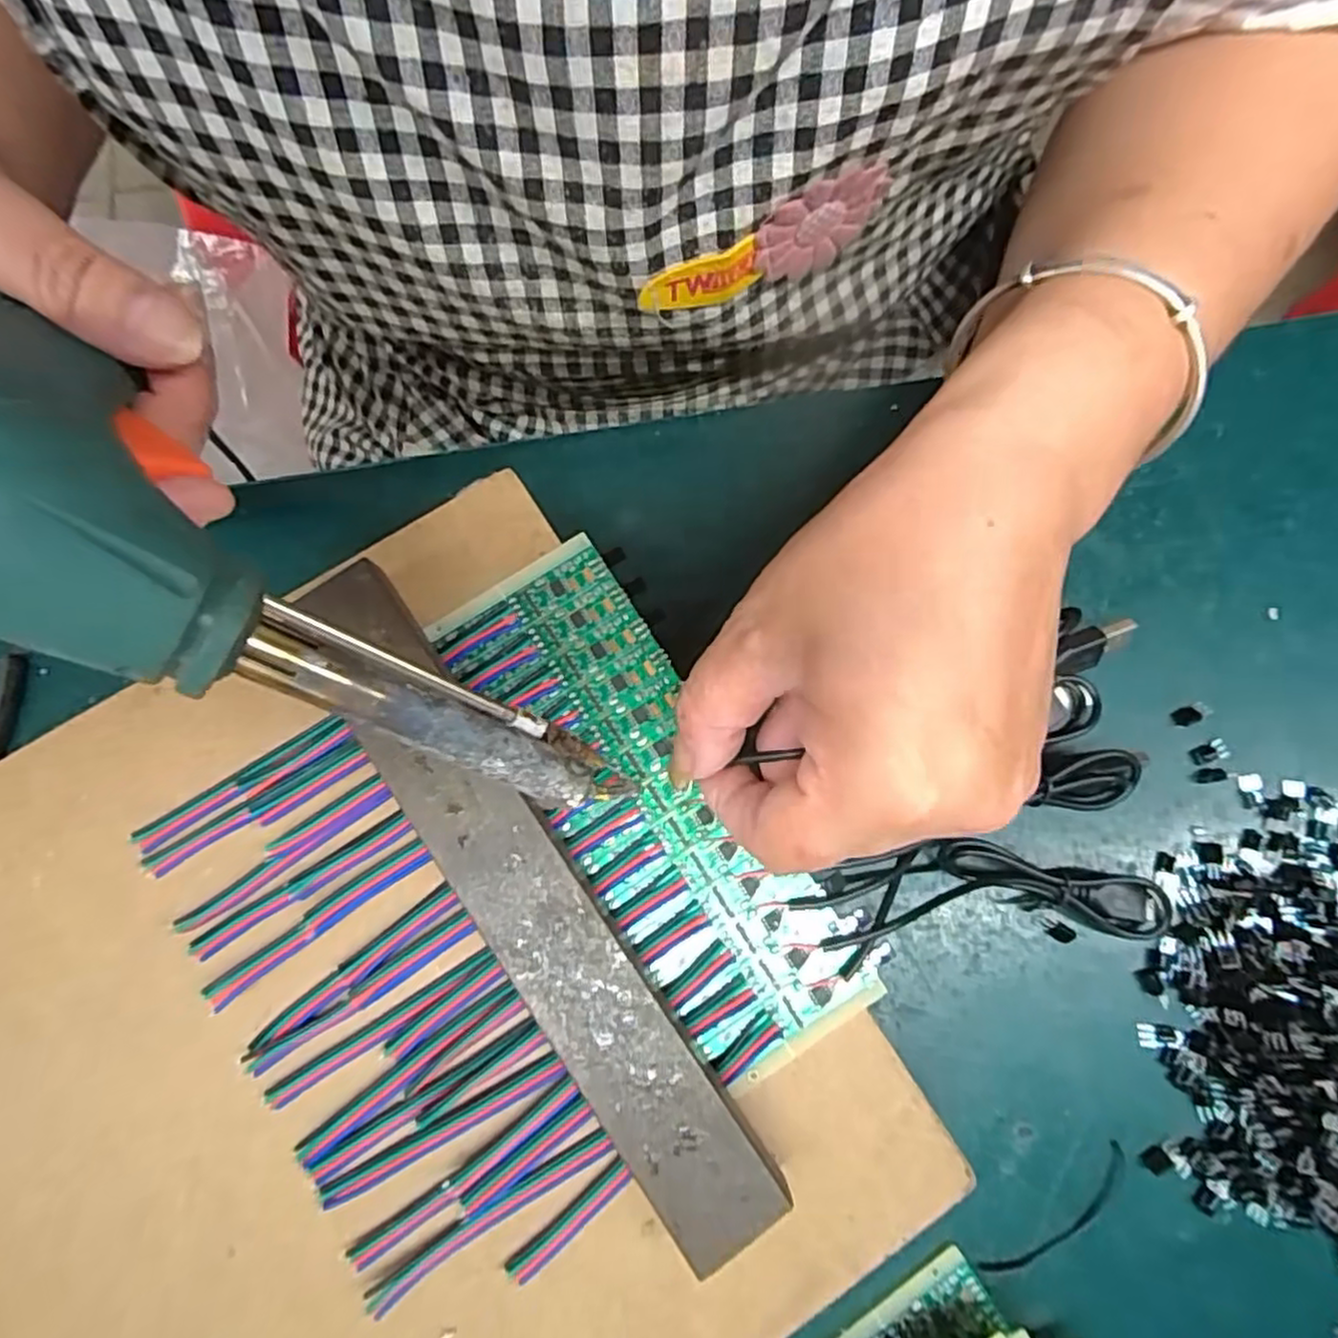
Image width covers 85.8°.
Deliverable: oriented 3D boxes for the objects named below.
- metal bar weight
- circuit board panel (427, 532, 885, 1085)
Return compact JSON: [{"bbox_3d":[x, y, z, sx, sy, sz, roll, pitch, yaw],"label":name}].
[{"bbox_3d":[-0.041,0.061,0.204,0.030,0.020,0.207,-34,80,-7],"label":"metal bar weight"},{"bbox_3d":[-0.006,0.039,0.218,0.058,0.004,0.162,-31,82,-7],"label":"circuit board panel"}]

